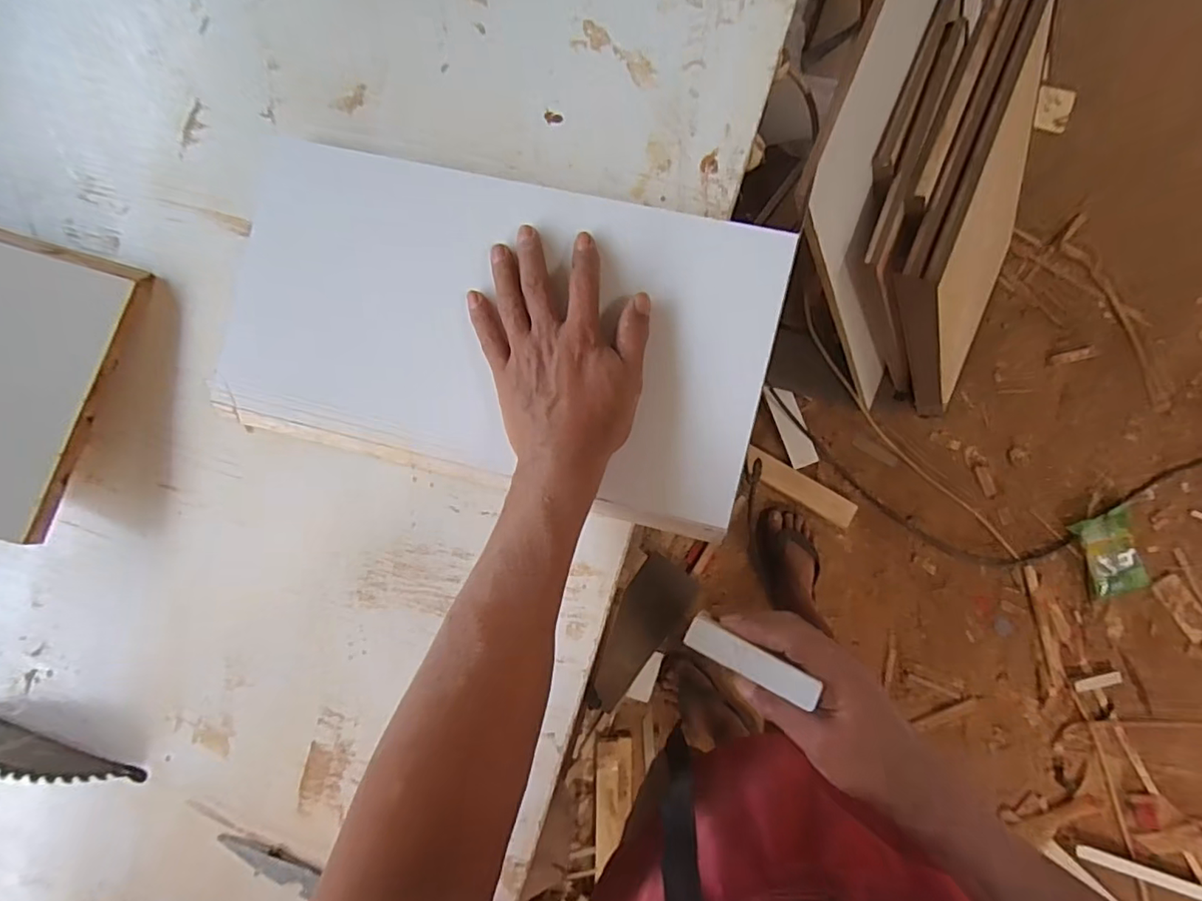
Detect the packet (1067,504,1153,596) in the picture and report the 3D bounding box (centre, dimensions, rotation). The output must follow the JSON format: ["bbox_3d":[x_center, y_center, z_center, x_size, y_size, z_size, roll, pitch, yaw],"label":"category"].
[{"bbox_3d":[0.974,0.195,1.065,0.111,0.043,0.157,-14,87,5],"label":"packet"}]

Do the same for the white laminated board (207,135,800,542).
[{"bbox_3d":[-0.078,-0.086,0.390,0.377,0.018,0.207,13,90,6],"label":"white laminated board"}]

